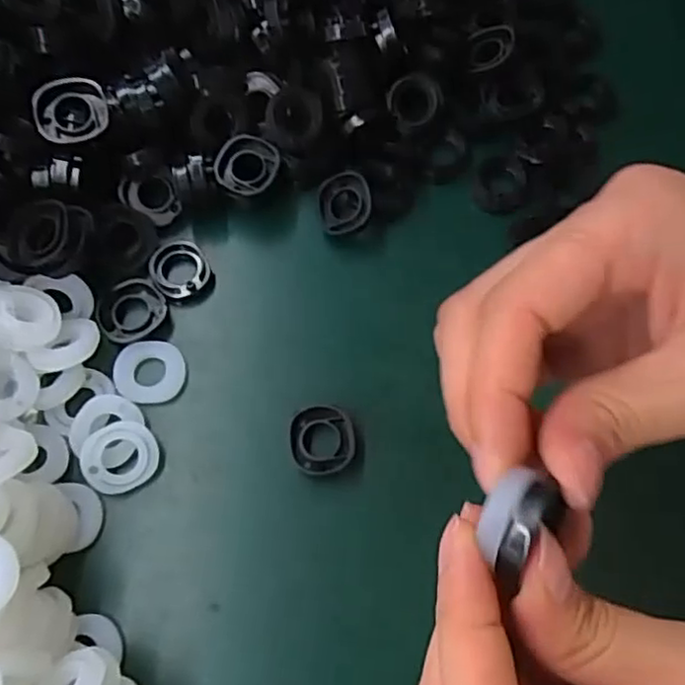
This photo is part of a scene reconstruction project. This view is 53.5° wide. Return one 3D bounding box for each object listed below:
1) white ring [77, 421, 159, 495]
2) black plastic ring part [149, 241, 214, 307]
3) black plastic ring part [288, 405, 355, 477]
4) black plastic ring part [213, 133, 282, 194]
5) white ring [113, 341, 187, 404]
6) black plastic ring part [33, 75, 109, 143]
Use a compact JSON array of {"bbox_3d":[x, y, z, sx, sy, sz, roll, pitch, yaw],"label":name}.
[{"bbox_3d":[-0.082,0.042,0.250,0.028,0.005,0.024,-23,91,-17],"label":"white ring"},{"bbox_3d":[-0.067,-0.029,0.281,0.027,0.010,0.025,0,68,-1],"label":"black plastic ring part"},{"bbox_3d":[-0.008,0.037,0.257,0.024,0.011,0.026,-3,68,-2],"label":"black plastic ring part"},{"bbox_3d":[-0.039,-0.073,0.281,0.026,0.007,0.024,0,68,-1],"label":"black plastic ring part"},{"bbox_3d":[-0.076,0.012,0.267,0.027,0.006,0.024,4,68,1],"label":"white ring"},{"bbox_3d":[-0.101,-0.086,0.254,0.025,0.006,0.025,-5,83,-12],"label":"black plastic ring part"}]

